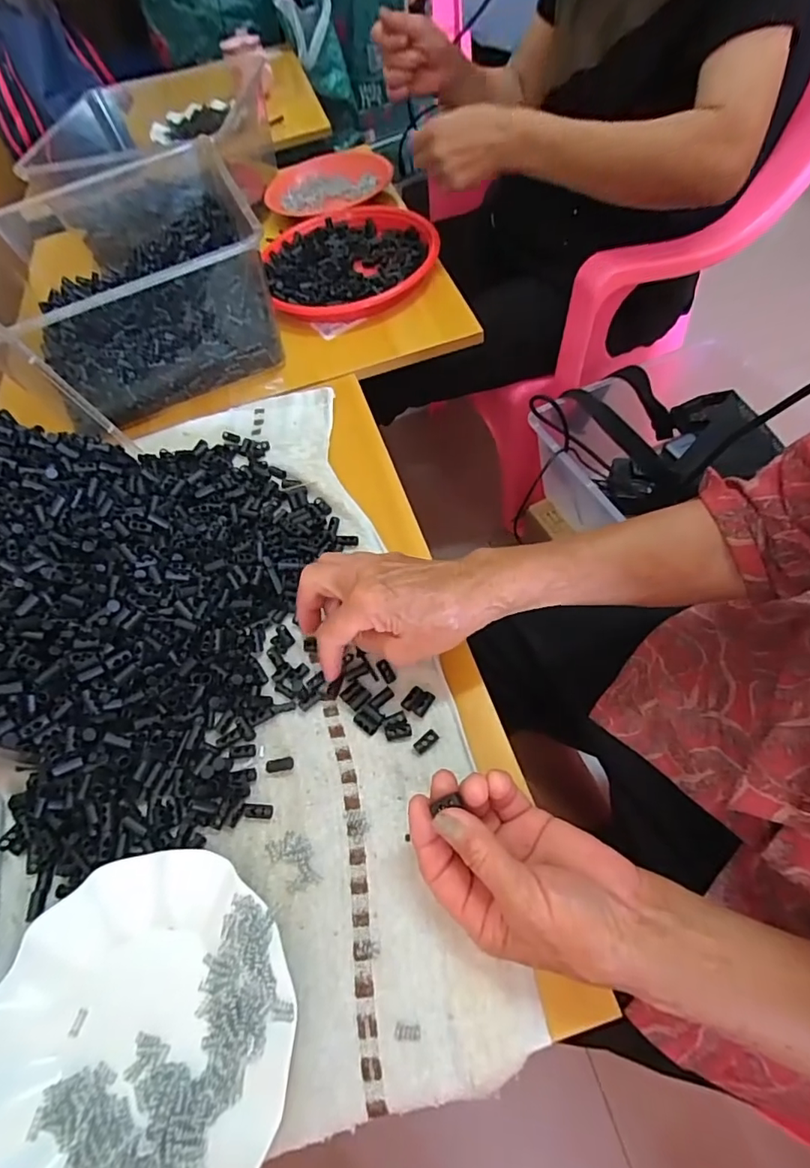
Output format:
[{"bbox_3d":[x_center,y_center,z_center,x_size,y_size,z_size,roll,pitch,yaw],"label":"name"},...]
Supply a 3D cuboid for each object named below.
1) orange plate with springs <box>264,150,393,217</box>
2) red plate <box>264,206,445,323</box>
[{"bbox_3d":[-0.138,-0.653,0.854,0.188,0.033,0.205,-4,58,6],"label":"orange plate with springs"},{"bbox_3d":[-0.075,-0.431,0.699,0.215,0.048,0.228,-4,58,6],"label":"red plate"}]

